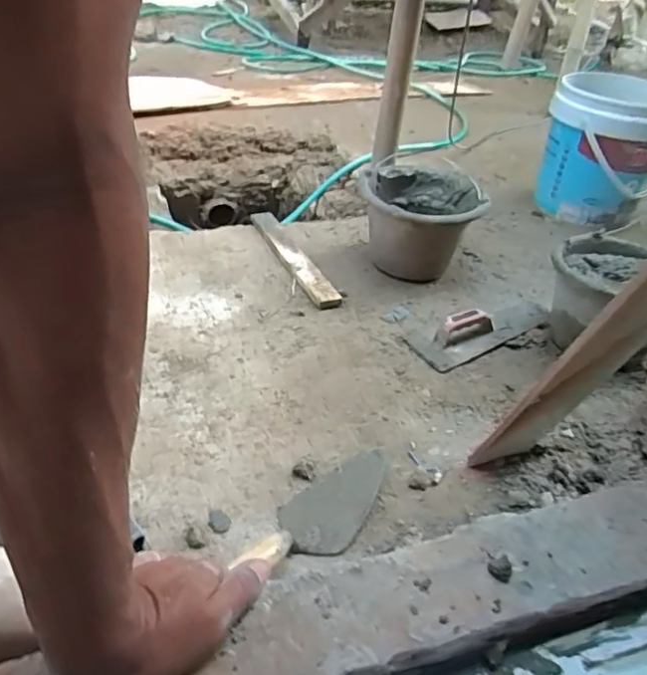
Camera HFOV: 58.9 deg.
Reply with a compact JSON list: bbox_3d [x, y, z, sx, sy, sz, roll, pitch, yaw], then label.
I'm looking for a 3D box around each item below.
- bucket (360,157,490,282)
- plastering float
[{"bbox_3d":[0.185,-0.222,1.152,0.214,0.167,0.268,1,37,-7],"label":"bucket"},{"bbox_3d":[0.274,-0.034,1.008,0.300,0.051,0.122,-19,44,-29],"label":"plastering float"}]

